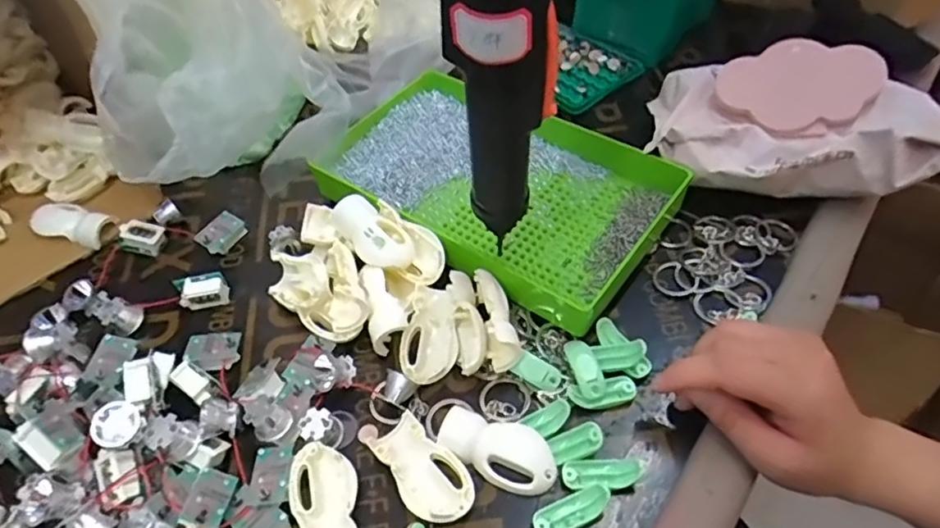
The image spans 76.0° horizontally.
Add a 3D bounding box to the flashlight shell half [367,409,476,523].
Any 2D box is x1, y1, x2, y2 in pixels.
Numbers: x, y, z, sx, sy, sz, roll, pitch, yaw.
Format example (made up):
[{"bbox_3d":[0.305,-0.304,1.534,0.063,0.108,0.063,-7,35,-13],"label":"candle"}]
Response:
[{"bbox_3d":[-0.025,0.114,0.328,0.034,0.013,0.062,-36,57,-24],"label":"flashlight shell half"}]

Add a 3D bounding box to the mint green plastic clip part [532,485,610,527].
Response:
[{"bbox_3d":[0.052,0.128,0.311,0.041,0.013,0.015,-17,51,-10],"label":"mint green plastic clip part"}]

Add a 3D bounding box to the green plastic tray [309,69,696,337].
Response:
[{"bbox_3d":[0.012,-0.062,0.450,0.252,0.032,0.156,28,57,24],"label":"green plastic tray"}]

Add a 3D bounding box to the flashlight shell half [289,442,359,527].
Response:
[{"bbox_3d":[-0.076,0.129,0.319,0.033,0.012,0.067,-12,50,-6],"label":"flashlight shell half"}]

